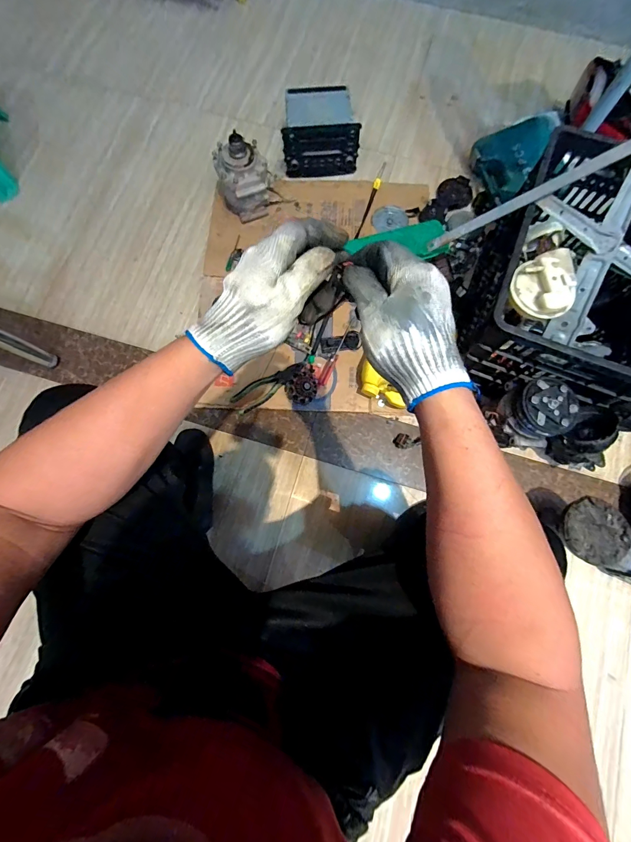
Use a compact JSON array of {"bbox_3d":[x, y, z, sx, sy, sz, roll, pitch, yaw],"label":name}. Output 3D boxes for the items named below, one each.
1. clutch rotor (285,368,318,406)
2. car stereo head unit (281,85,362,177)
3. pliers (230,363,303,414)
[{"bbox_3d":[-0.031,-0.089,0.821,0.074,0.046,0.092,23,77,6],"label":"clutch rotor"},{"bbox_3d":[0.013,-0.846,0.983,0.211,0.119,0.208,-2,76,0],"label":"car stereo head unit"},{"bbox_3d":[-0.115,-0.084,0.832,0.188,0.028,0.056,-30,78,-7],"label":"pliers"}]

